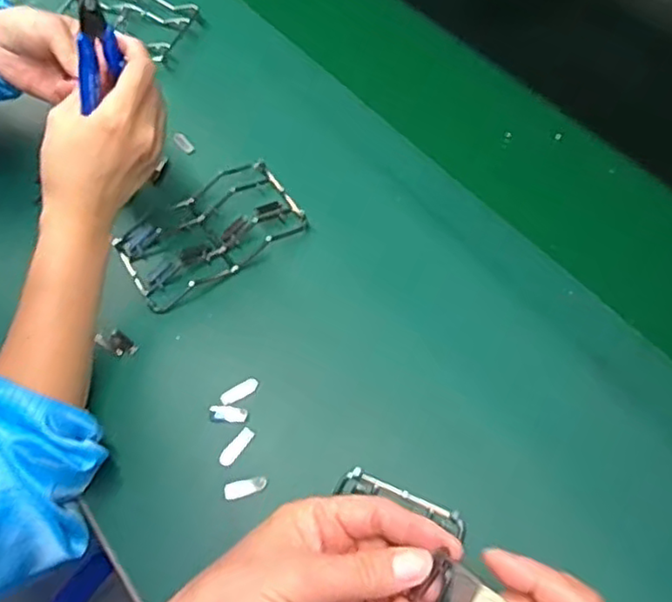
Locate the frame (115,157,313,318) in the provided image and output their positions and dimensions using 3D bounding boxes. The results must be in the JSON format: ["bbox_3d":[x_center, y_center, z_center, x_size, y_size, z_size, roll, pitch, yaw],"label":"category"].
[{"bbox_3d":[-0.106,-0.057,0.546,0.150,0.017,0.089,-35,65,-14],"label":"frame"}]

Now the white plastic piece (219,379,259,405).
[{"bbox_3d":[-0.072,0.068,0.479,0.029,0.007,0.009,-30,64,-12],"label":"white plastic piece"}]

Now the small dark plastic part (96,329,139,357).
[{"bbox_3d":[-0.172,0.032,0.505,0.035,0.005,0.017,28,67,18],"label":"small dark plastic part"}]

